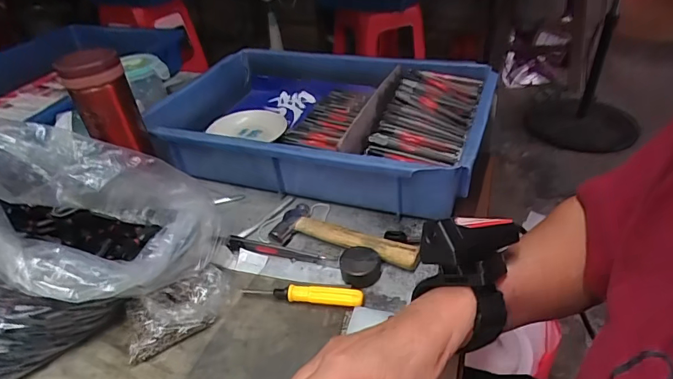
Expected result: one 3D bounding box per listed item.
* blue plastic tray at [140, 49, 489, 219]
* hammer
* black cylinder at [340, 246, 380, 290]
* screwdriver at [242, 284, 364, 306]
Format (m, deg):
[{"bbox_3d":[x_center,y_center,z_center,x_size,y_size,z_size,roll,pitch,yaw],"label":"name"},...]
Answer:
[{"bbox_3d":[-0.024,-0.105,0.628,0.445,0.084,0.307,10,39,20],"label":"blue plastic tray"},{"bbox_3d":[0.010,0.048,0.476,0.162,0.022,0.052,11,39,21],"label":"hammer"},{"bbox_3d":[0.023,0.076,0.434,0.038,0.021,0.038,-4,36,1],"label":"black cylinder"},{"bbox_3d":[-0.031,0.097,0.411,0.111,0.019,0.012,3,37,11],"label":"screwdriver"}]

